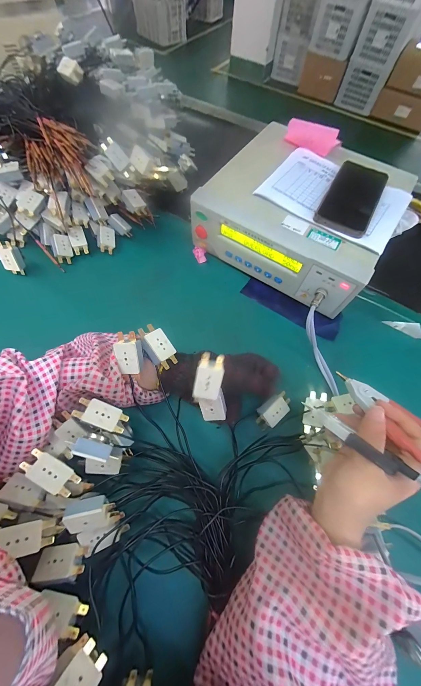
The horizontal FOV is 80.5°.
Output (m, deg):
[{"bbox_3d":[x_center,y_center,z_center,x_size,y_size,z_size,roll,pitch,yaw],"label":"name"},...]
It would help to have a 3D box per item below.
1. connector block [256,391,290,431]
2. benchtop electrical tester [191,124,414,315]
[{"bbox_3d":[0.089,0.095,0.348,0.056,0.012,0.032,-32,106,-10],"label":"connector block"},{"bbox_3d":[0.160,-0.240,0.453,0.293,0.116,0.264,32,68,12],"label":"benchtop electrical tester"}]

